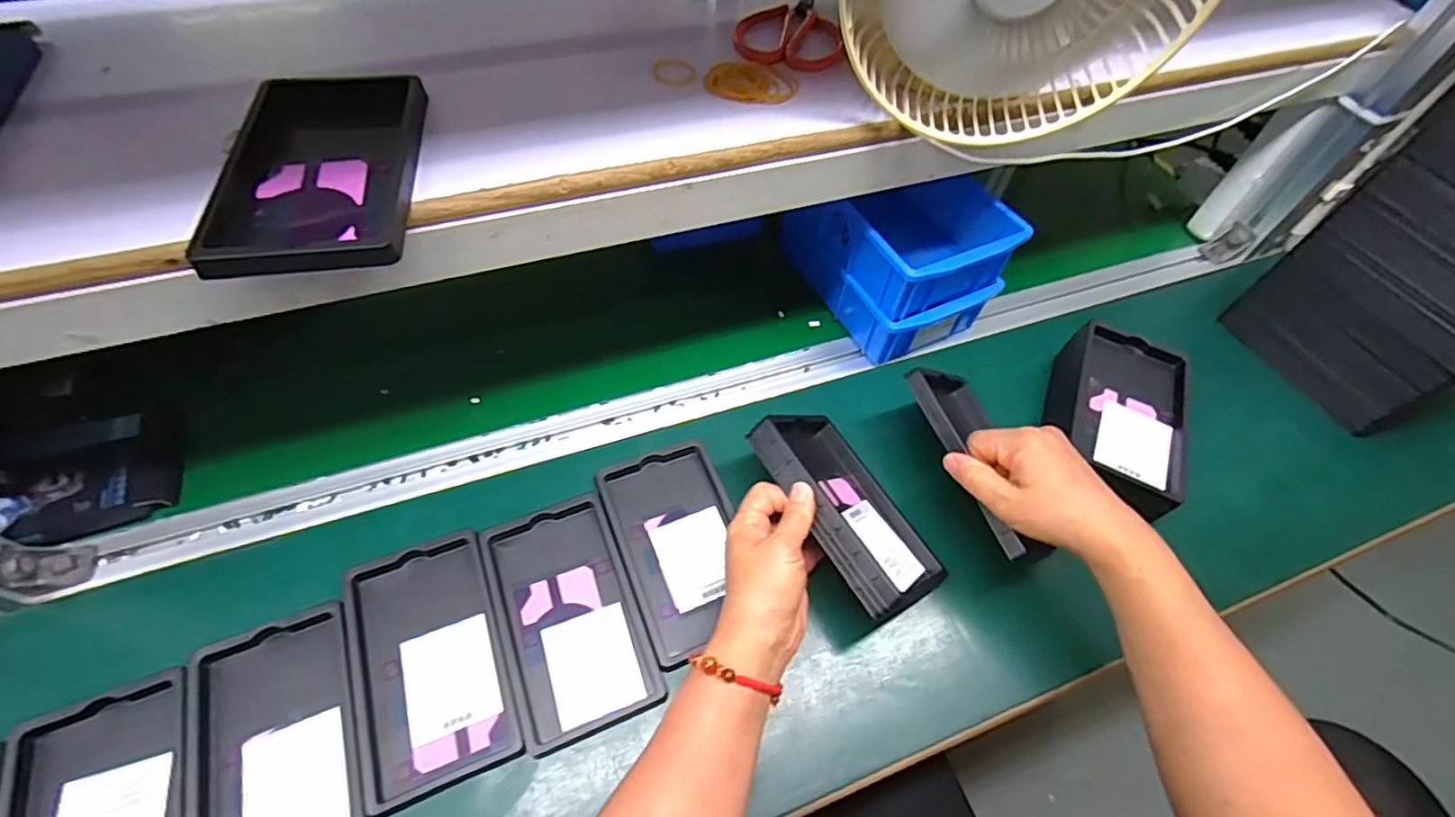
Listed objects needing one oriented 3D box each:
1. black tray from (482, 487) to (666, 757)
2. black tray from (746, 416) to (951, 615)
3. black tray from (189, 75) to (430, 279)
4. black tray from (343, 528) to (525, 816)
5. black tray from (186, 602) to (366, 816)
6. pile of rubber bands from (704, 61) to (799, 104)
[{"bbox_3d":[-0.113,0.147,0.442,0.091,0.023,0.160,-18,60,-16],"label":"black tray"},{"bbox_3d":[0.090,0.074,0.464,0.099,0.026,0.160,2,45,-54],"label":"black tray"},{"bbox_3d":[-0.226,-0.136,0.345,0.096,0.012,0.161,-6,56,-8],"label":"black tray"},{"bbox_3d":[-0.203,0.168,0.417,0.092,0.010,0.163,-18,60,-16],"label":"black tray"},{"bbox_3d":[-0.281,0.212,0.382,0.093,0.013,0.158,-18,60,-16],"label":"black tray"},{"bbox_3d":[0.017,-0.226,0.426,0.064,0.008,0.039,-8,56,-9],"label":"pile of rubber bands"}]

